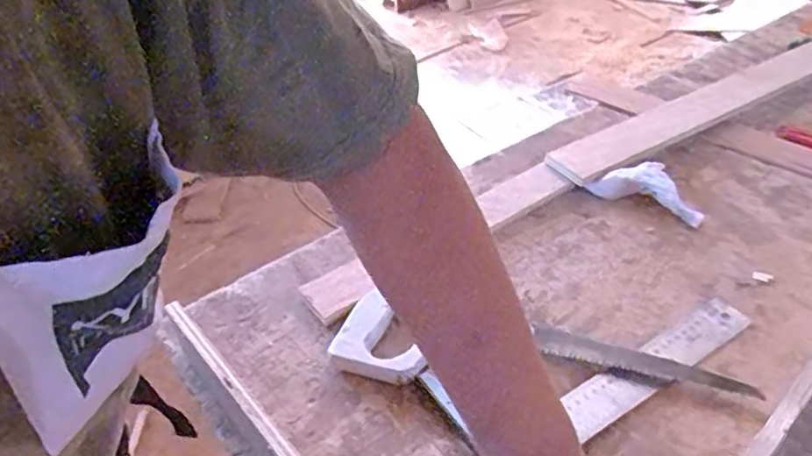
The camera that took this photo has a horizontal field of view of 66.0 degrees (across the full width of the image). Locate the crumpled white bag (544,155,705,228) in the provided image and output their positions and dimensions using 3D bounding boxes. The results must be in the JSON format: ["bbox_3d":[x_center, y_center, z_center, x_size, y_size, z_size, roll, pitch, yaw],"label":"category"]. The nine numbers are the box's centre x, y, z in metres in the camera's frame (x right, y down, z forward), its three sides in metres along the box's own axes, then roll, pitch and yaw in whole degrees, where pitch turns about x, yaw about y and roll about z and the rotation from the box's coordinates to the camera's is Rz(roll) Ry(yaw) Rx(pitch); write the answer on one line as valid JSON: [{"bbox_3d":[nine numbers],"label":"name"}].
[{"bbox_3d":[0.254,-0.056,0.731,0.186,0.036,0.051,20,45,22],"label":"crumpled white bag"}]

